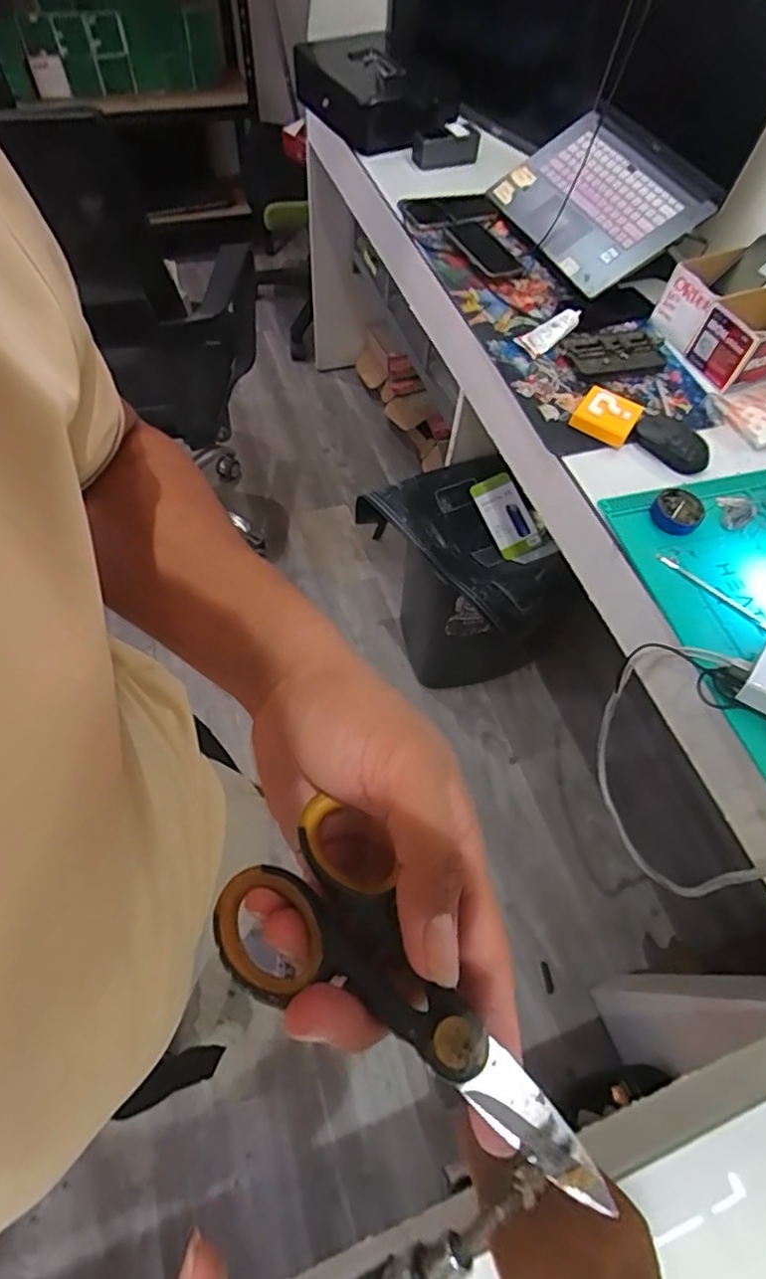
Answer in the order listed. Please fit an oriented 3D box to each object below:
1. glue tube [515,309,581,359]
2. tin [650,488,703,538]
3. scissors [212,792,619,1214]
[{"bbox_3d":[0.257,-0.471,0.899,0.100,0.016,0.044,-36,81,-11],"label":"glue tube"},{"bbox_3d":[0.372,-0.163,0.741,0.059,0.019,0.067,30,62,12],"label":"tin"},{"bbox_3d":[0.007,0.112,0.184,0.134,0.010,0.055,32,64,22],"label":"scissors"}]

